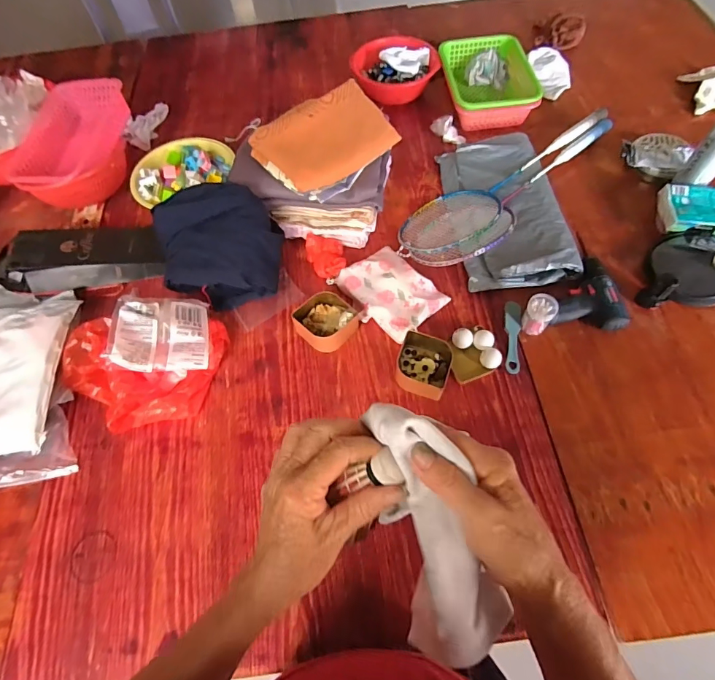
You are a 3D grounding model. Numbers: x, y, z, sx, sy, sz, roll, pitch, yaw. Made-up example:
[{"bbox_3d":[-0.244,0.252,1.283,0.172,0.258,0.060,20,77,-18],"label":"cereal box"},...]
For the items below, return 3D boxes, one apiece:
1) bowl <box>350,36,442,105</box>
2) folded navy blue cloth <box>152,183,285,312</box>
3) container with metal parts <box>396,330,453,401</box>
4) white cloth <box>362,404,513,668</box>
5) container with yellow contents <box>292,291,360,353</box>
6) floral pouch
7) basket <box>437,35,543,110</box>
[{"bbox_3d":[0.105,-0.759,1.211,0.229,0.102,0.201,-13,63,-3],"label":"bowl"},{"bbox_3d":[-0.282,-0.187,0.879,0.247,0.163,0.203,-10,62,-1],"label":"folded navy blue cloth"},{"bbox_3d":[0.126,0.043,0.801,0.097,0.062,0.105,18,65,13],"label":"container with metal parts"},{"bbox_3d":[0.055,0.128,0.284,0.070,0.050,0.177,-17,89,-5],"label":"white cloth"},{"bbox_3d":[-0.063,-0.038,0.851,0.107,0.056,0.103,38,71,20],"label":"container with yellow contents"},{"bbox_3d":[0.068,-0.104,0.887,0.209,0.041,0.168,36,70,20],"label":"floral pouch"},{"bbox_3d":[0.355,-0.709,1.150,0.245,0.073,0.285,-1,63,3],"label":"basket"}]

